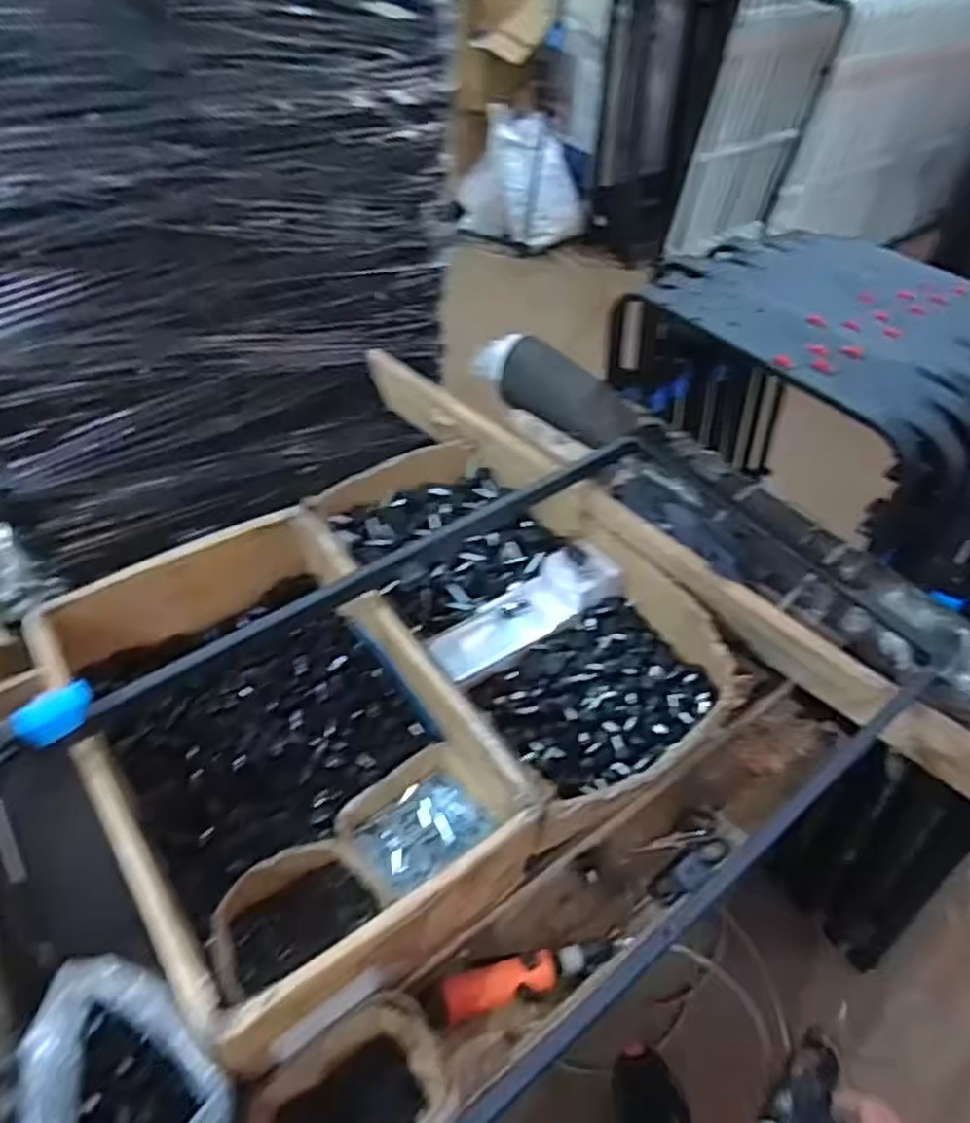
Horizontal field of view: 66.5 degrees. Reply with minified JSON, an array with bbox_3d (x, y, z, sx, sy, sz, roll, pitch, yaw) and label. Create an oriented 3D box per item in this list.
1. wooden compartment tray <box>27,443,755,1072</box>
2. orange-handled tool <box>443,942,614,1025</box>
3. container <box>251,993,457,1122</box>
[{"bbox_3d":[-0.095,0.122,0.914,0.692,0.162,0.568,-28,55,-27],"label":"wooden compartment tray"},{"bbox_3d":[0.046,0.437,0.780,0.176,0.033,0.039,-9,49,-13],"label":"orange-handled tool"},{"bbox_3d":[-0.118,0.492,0.672,0.175,0.088,0.126,-31,56,-29],"label":"container"}]

